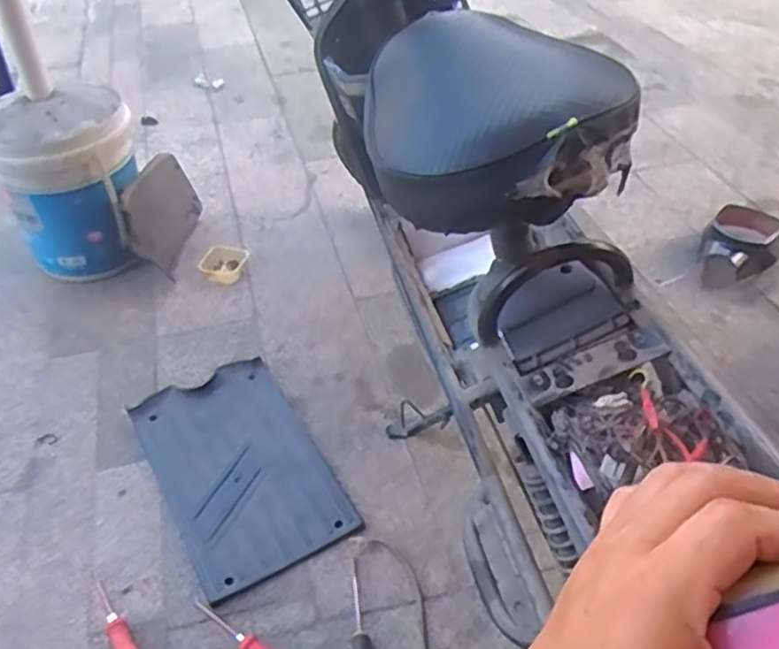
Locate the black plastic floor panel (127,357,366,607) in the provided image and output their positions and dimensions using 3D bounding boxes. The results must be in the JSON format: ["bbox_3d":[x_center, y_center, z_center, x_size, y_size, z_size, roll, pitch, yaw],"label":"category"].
[{"bbox_3d":[-0.243,0.229,1.133,0.245,0.014,0.399,-22,51,-24],"label":"black plastic floor panel"}]

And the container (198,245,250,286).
[{"bbox_3d":[-0.360,-0.132,1.512,0.104,0.037,0.088,-1,43,1],"label":"container"}]

